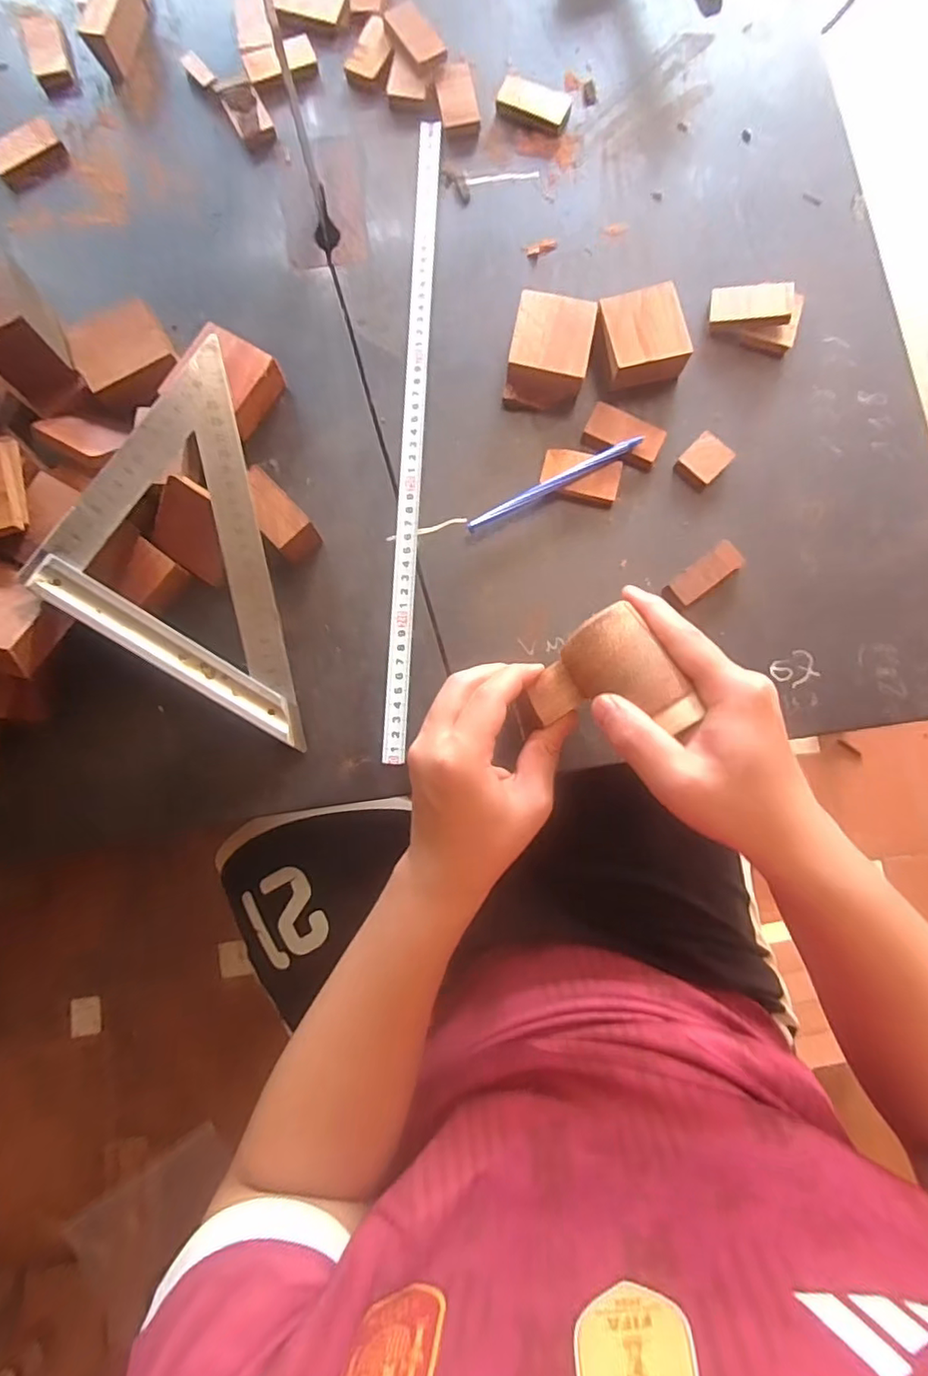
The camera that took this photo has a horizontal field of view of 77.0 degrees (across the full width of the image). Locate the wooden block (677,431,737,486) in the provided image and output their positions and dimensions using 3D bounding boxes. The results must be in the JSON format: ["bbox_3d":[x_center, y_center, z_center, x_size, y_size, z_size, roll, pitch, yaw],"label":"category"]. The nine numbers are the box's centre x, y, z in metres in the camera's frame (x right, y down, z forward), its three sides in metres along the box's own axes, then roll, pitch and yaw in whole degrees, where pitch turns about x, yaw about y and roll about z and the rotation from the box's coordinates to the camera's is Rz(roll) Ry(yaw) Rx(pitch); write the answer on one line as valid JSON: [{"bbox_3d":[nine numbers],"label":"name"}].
[{"bbox_3d":[0.171,-0.162,0.415,0.028,0.010,0.032,43,85,6],"label":"wooden block"}]

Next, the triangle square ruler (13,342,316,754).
[{"bbox_3d":[-0.188,-0.075,0.359,0.127,0.012,0.245,-12,94,-21],"label":"triangle square ruler"}]

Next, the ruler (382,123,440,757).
[{"bbox_3d":[-0.037,-0.192,0.427,0.017,0.004,0.485,3,82,-3],"label":"ruler"}]

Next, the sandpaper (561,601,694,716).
[{"bbox_3d":[0.083,-0.011,0.311,0.042,0.023,0.059,-33,83,-3],"label":"sandpaper"}]

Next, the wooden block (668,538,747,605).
[{"bbox_3d":[0.167,-0.079,0.404,0.058,0.015,0.022,-35,83,-4],"label":"wooden block"}]

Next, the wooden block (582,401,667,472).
[{"bbox_3d":[0.115,-0.180,0.419,0.055,0.011,0.032,25,83,4],"label":"wooden block"}]

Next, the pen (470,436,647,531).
[{"bbox_3d":[0.063,-0.143,0.410,0.135,0.013,0.010,-28,82,-3],"label":"pen"}]

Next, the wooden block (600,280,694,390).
[{"bbox_3d":[0.126,-0.246,0.418,0.056,0.031,0.062,-8,82,0],"label":"wooden block"}]

